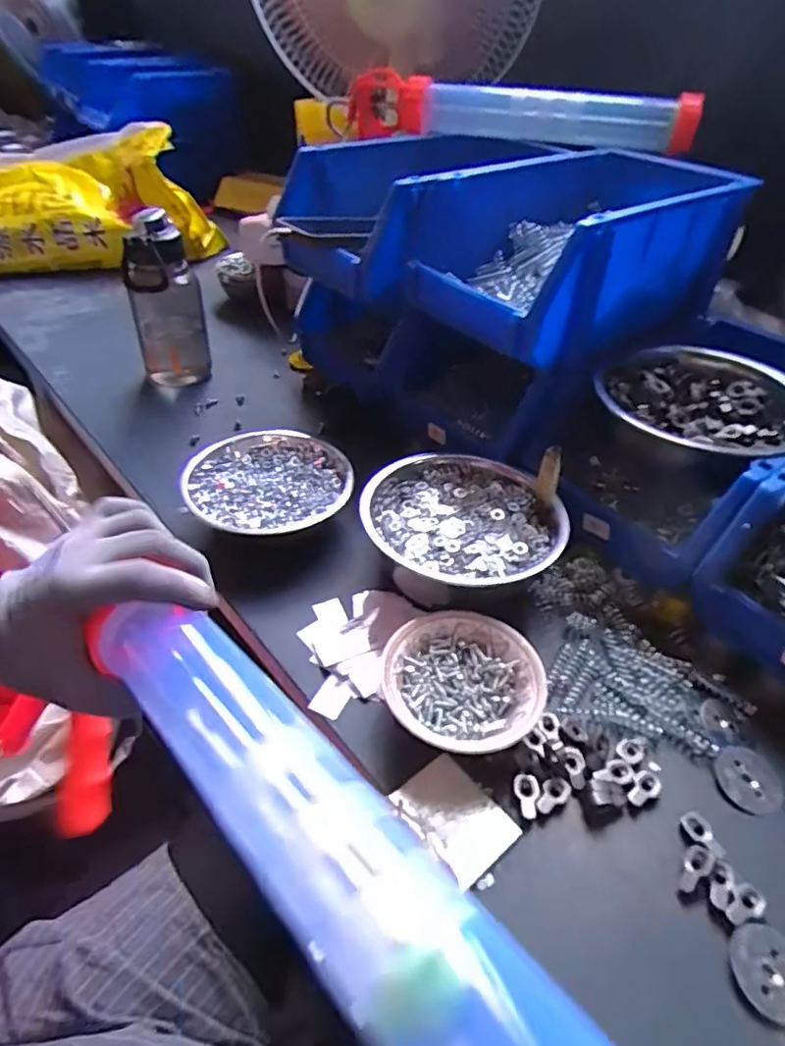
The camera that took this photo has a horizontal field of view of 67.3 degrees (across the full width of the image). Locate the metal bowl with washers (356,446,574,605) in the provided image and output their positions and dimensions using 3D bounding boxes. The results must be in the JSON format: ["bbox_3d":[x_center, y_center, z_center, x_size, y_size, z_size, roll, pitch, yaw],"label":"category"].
[{"bbox_3d":[0.062,0.008,0.568,0.172,0.064,0.181,2,42,-2],"label":"metal bowl with washers"}]

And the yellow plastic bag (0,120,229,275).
[{"bbox_3d":[-0.654,-0.620,1.137,0.592,0.199,0.273,-4,42,-9],"label":"yellow plastic bag"}]

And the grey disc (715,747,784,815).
[{"bbox_3d":[0.264,0.190,0.436,0.048,0.005,0.045,2,42,-2],"label":"grey disc"}]

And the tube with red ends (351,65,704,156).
[{"bbox_3d":[0.161,-0.547,0.797,0.459,0.070,0.068,13,42,10],"label":"tube with red ends"}]

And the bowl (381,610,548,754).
[{"bbox_3d":[0.053,0.127,0.458,0.117,0.038,0.116,2,42,-2],"label":"bowl"}]

